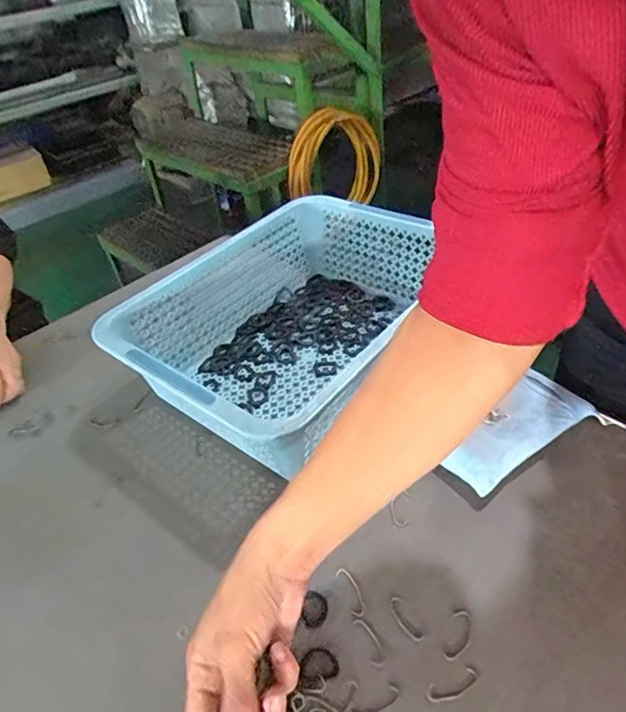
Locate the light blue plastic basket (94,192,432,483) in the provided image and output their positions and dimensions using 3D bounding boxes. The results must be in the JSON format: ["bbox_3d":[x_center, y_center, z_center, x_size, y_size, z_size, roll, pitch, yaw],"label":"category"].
[{"bbox_3d":[-0.014,-0.040,0.617,0.286,0.119,0.377,25,50,32],"label":"light blue plastic basket"}]

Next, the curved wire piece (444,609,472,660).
[{"bbox_3d":[0.112,0.212,0.393,0.016,0.004,0.041,10,43,20],"label":"curved wire piece"}]

